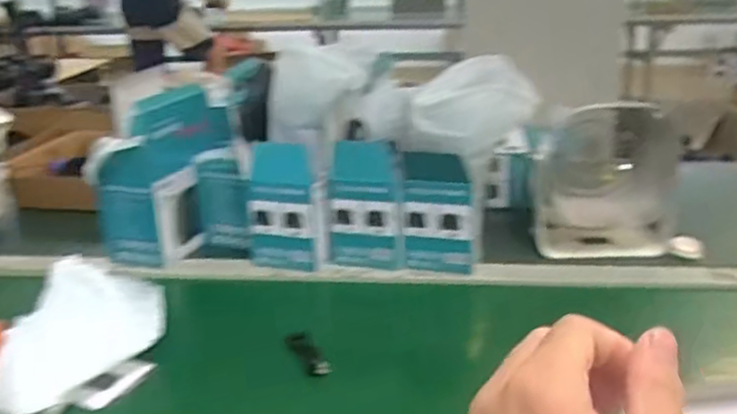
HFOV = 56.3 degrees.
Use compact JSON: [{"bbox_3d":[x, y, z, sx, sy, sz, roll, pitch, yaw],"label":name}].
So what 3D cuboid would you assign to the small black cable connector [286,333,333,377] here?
[{"bbox_3d":[-0.057,0.138,0.652,0.021,0.015,0.083,-10,21,-21],"label":"small black cable connector"}]

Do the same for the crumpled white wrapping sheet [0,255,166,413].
[{"bbox_3d":[-0.255,0.111,0.605,0.108,0.078,0.138,3,20,14],"label":"crumpled white wrapping sheet"}]

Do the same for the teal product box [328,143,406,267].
[{"bbox_3d":[-0.003,-0.006,0.815,0.087,0.148,0.047,-1,20,4],"label":"teal product box"}]

